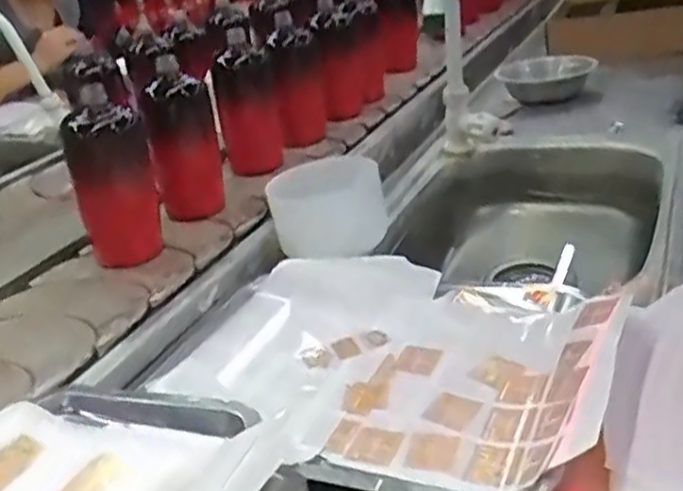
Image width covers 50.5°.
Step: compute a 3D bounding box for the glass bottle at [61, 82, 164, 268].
[{"bbox_3d":[-0.249,-0.073,0.813,0.061,0.183,0.070,10,31,33],"label":"glass bottle"}]

